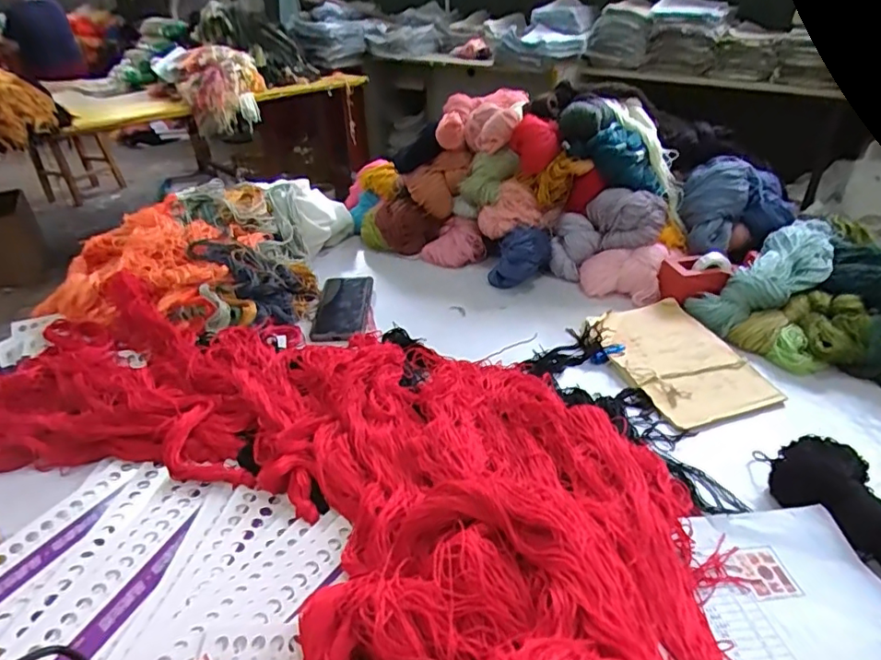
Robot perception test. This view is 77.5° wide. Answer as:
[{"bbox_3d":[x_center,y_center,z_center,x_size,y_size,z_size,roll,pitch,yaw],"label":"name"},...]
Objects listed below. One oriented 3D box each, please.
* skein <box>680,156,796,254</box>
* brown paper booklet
[{"bbox_3d":[0.446,-0.185,0.830,0.155,0.112,0.141,15,37,24],"label":"skein"},{"bbox_3d":[0.288,0.033,0.672,0.148,0.008,0.201,-11,40,-16],"label":"brown paper booklet"}]

